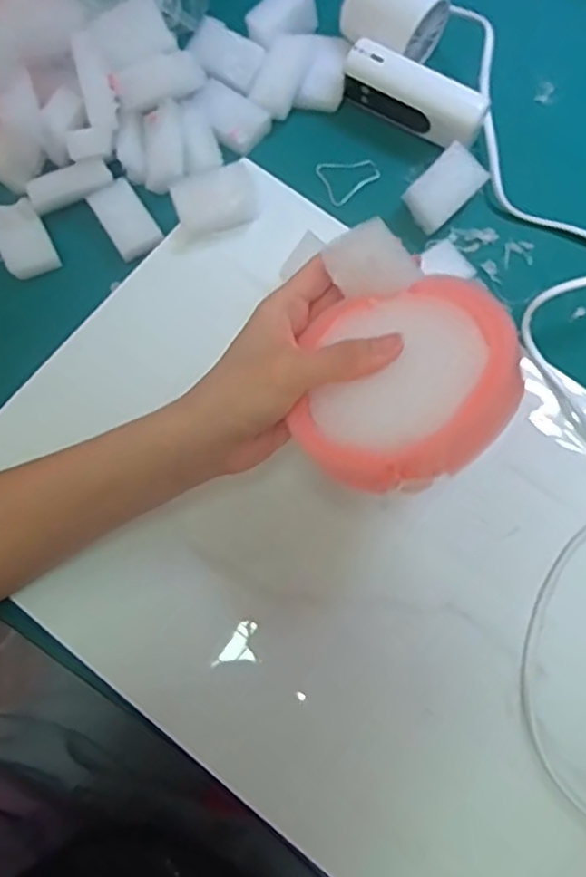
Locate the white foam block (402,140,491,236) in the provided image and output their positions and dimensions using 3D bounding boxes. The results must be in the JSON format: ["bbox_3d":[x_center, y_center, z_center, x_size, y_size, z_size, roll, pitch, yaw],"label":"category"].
[{"bbox_3d":[0.098,-0.161,0.432,0.031,0.024,0.048,43,77,11],"label":"white foam block"}]

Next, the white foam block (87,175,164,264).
[{"bbox_3d":[-0.107,-0.140,0.427,0.029,0.009,0.051,-32,77,-10],"label":"white foam block"}]

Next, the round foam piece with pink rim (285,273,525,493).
[{"bbox_3d":[0.051,-0.023,0.298,0.098,0.030,0.098,-12,61,22],"label":"round foam piece with pink rim"}]

